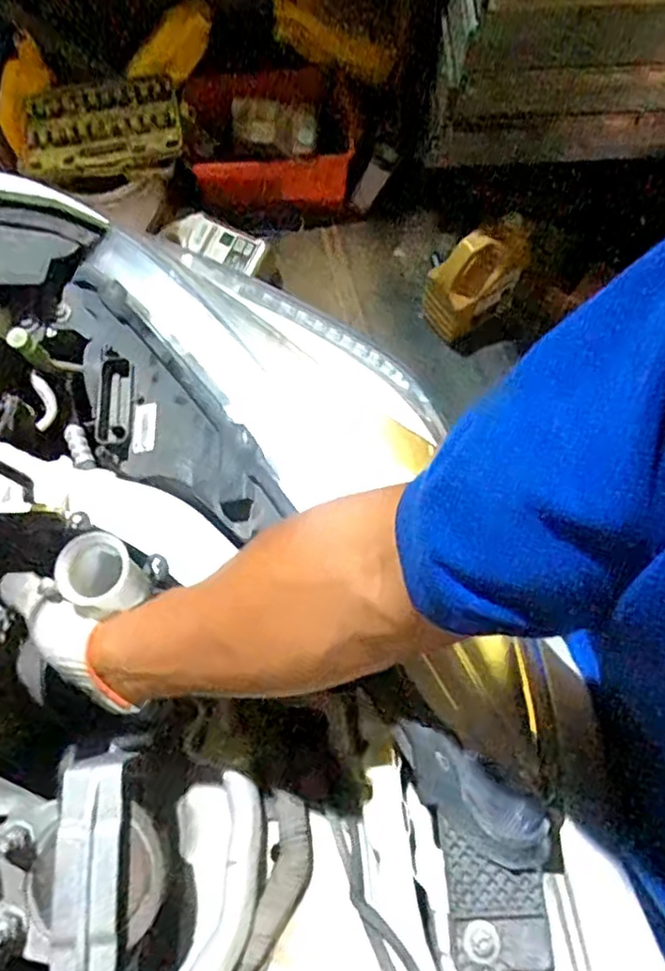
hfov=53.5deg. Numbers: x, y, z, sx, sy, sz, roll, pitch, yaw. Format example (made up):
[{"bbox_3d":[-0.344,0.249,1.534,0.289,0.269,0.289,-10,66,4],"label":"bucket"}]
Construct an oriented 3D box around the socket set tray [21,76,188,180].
[{"bbox_3d":[-0.489,-0.749,1.385,0.337,0.067,0.205,-12,71,-4],"label":"socket set tray"}]

